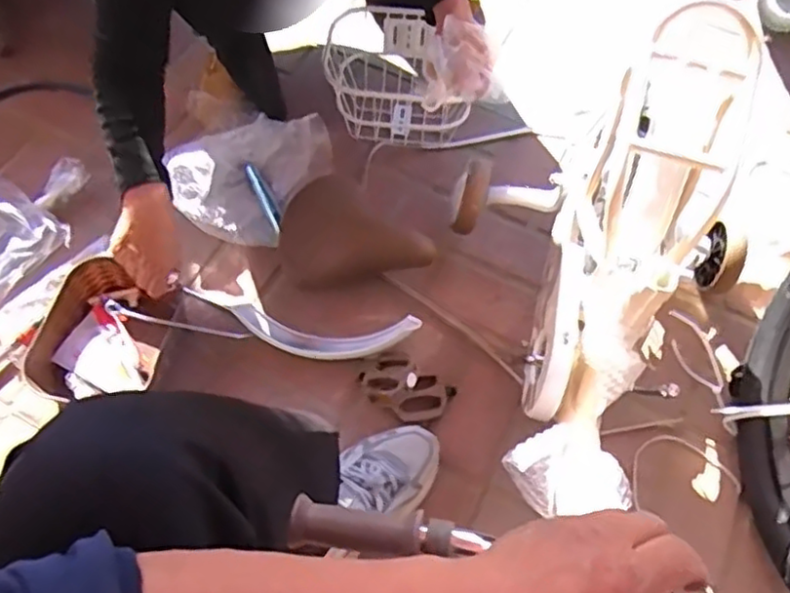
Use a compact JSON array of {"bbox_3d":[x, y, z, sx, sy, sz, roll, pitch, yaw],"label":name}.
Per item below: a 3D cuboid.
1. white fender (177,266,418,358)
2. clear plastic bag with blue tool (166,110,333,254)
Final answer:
[{"bbox_3d":[-0.124,0.032,0.931,0.308,0.065,0.095,17,63,8],"label":"white fender"},{"bbox_3d":[-0.216,-0.191,1.012,0.192,0.125,0.236,18,63,9],"label":"clear plastic bag with blue tool"}]

